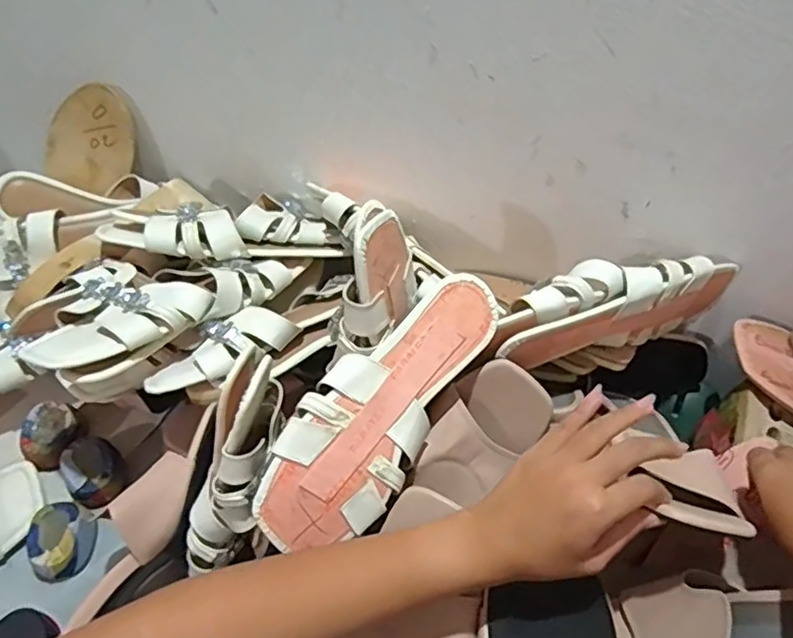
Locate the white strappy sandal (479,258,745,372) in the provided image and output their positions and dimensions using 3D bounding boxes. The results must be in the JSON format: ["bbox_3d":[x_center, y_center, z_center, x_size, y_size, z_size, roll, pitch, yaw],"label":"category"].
[{"bbox_3d":[0.179,-0.011,0.514,0.250,0.077,0.049,-17,54,-16],"label":"white strappy sandal"}]

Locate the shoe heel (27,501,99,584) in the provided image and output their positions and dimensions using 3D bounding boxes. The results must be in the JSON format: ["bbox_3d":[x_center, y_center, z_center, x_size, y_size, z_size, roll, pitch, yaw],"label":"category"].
[{"bbox_3d":[-0.308,0.202,0.561,0.054,0.040,0.061,21,53,13],"label":"shoe heel"}]

